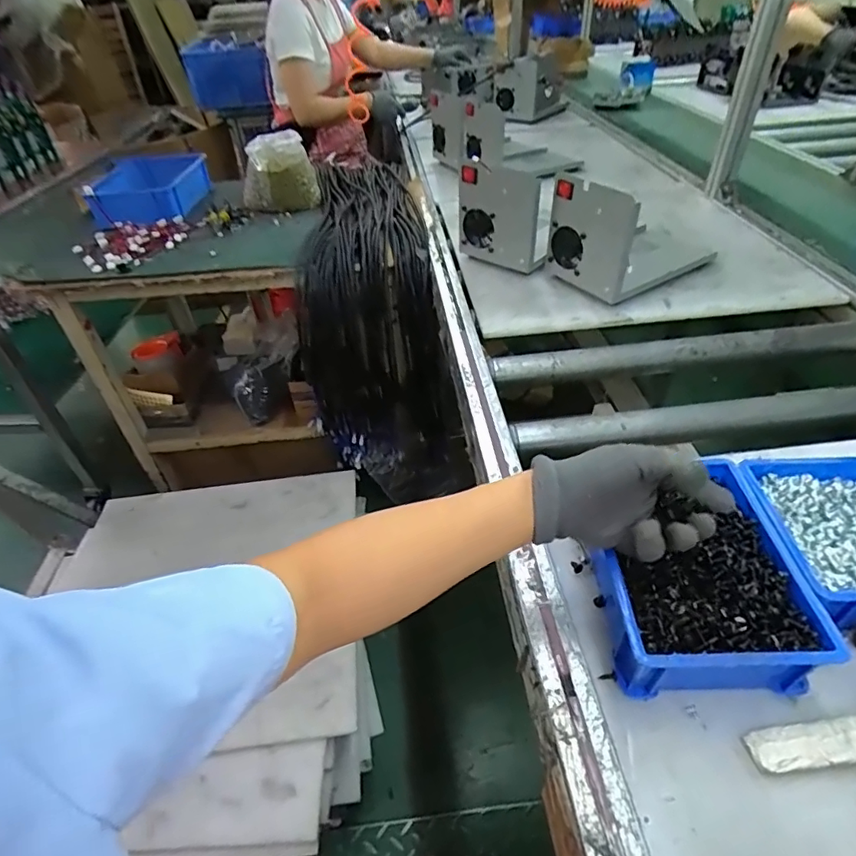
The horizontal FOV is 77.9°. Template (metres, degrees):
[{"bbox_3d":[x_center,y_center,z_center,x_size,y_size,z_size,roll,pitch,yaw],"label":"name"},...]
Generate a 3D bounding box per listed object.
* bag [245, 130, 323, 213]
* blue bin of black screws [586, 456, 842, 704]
[{"bbox_3d":[-0.345,-0.581,1.226,0.176,0.157,0.129,-13,43,-9],"label":"bag"},{"bbox_3d":[0.217,0.122,0.445,0.145,0.060,0.185,-3,42,3],"label":"blue bin of black screws"}]

